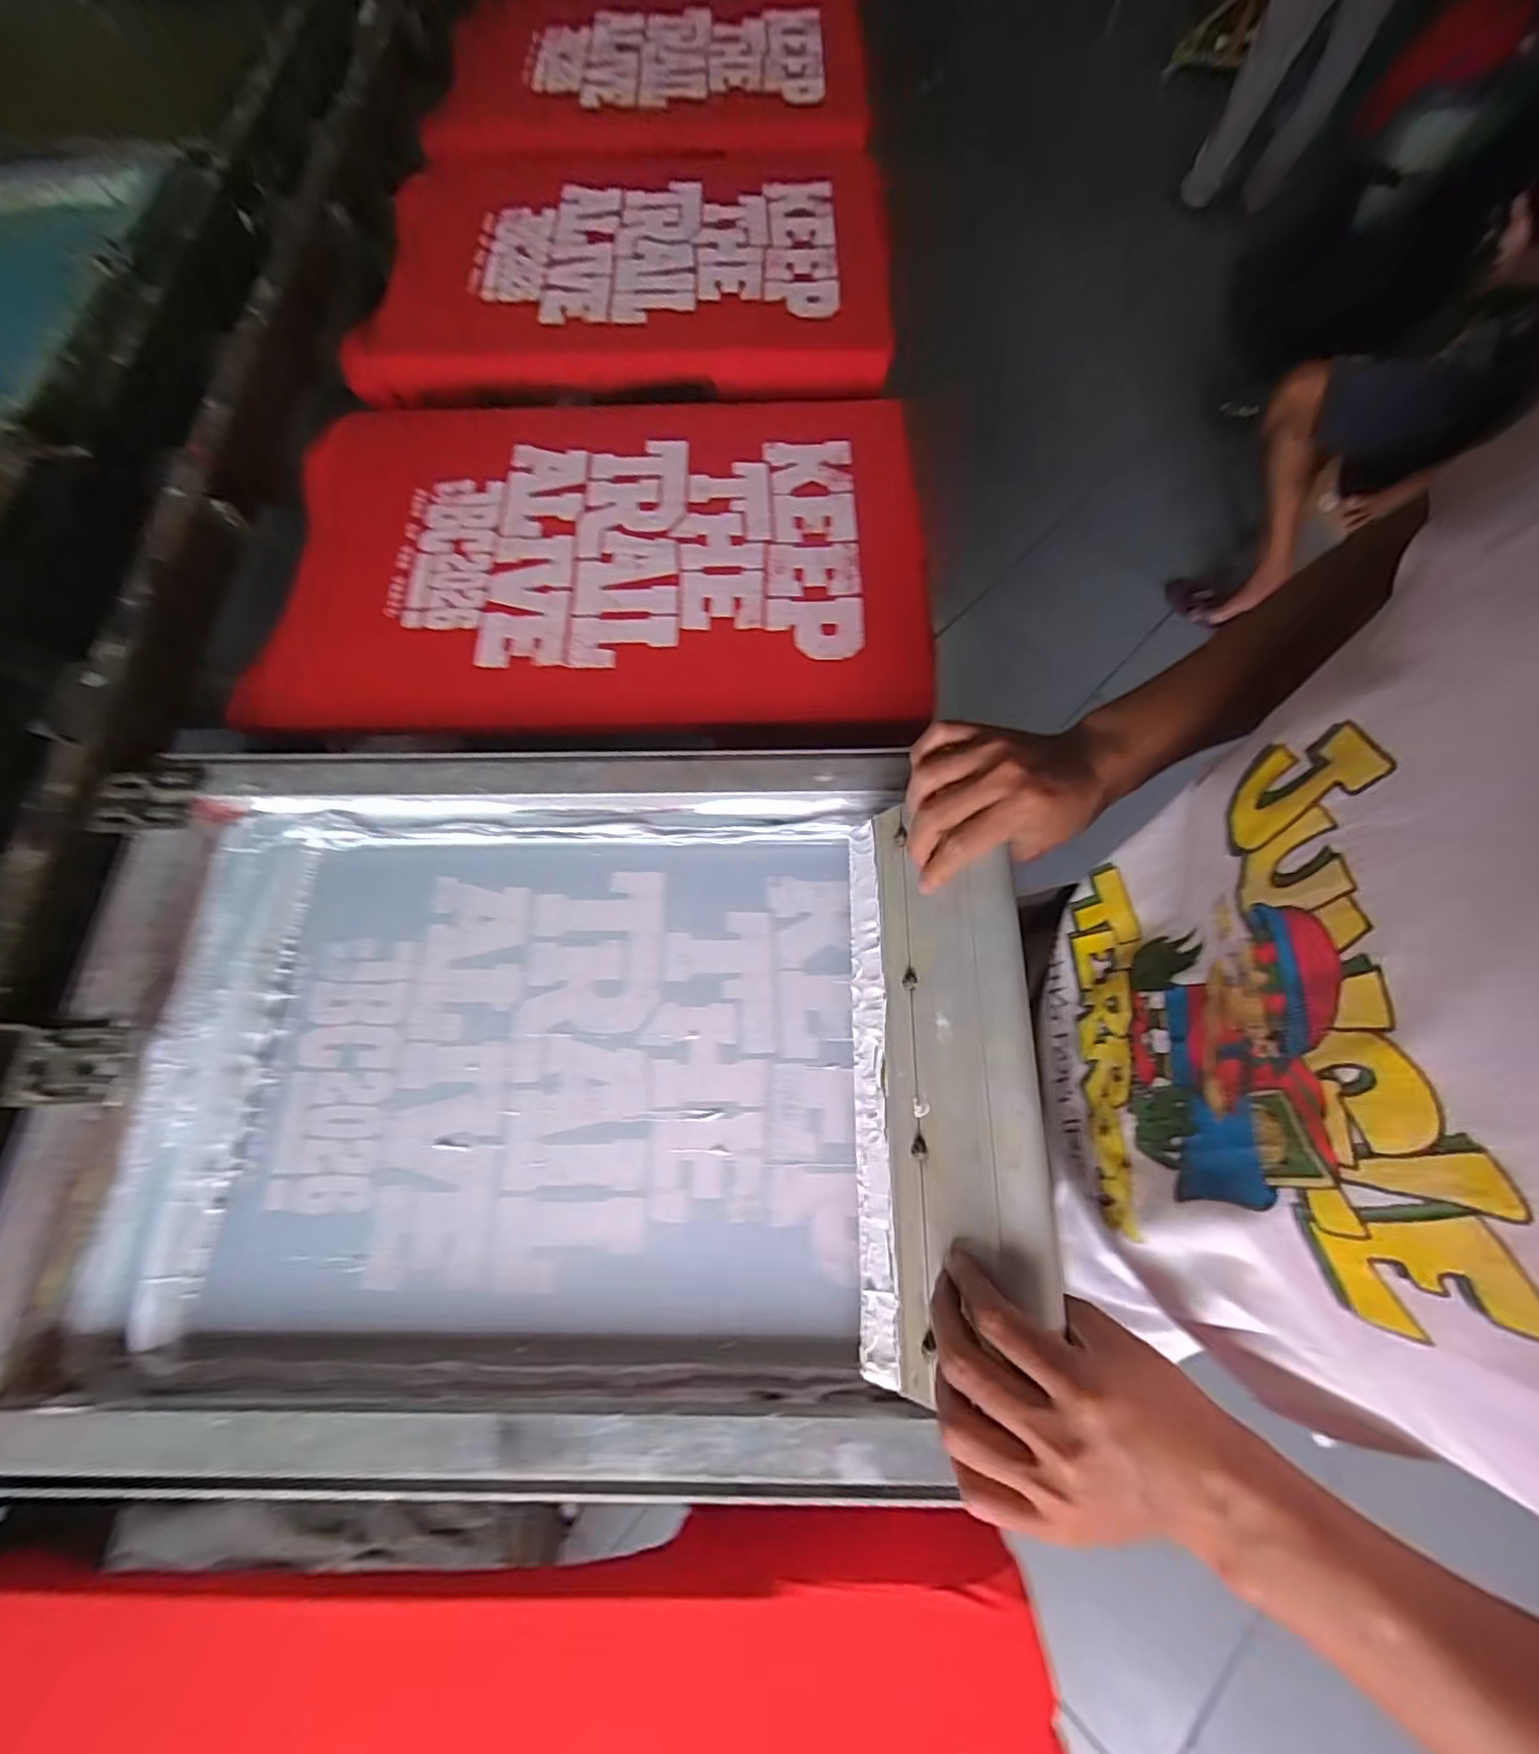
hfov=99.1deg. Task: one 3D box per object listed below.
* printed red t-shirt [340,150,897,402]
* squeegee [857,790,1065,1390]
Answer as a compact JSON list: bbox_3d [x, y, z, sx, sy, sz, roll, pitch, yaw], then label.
[{"bbox_3d":[-0.171,-0.772,0.826,0.640,0.056,0.464,3,70,1],"label":"printed red t-shirt"},{"bbox_3d":[0.103,0.111,0.395,0.030,0.126,0.341,14,66,-32],"label":"squeegee"}]

